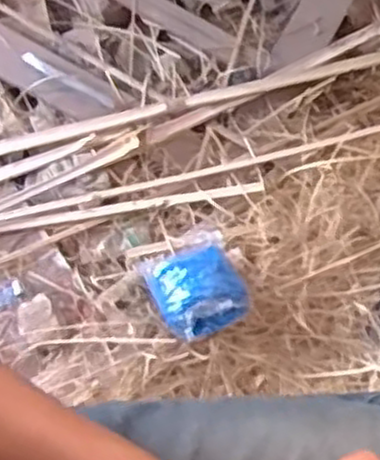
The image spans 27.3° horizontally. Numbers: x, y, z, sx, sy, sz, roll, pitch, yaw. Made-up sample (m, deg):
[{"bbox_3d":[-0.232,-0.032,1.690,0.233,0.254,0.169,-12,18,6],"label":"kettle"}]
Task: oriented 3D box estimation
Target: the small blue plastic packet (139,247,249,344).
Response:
[{"bbox_3d":[0.007,0.071,0.937,0.102,0.061,0.122,-24,71,-11],"label":"small blue plastic packet"}]

